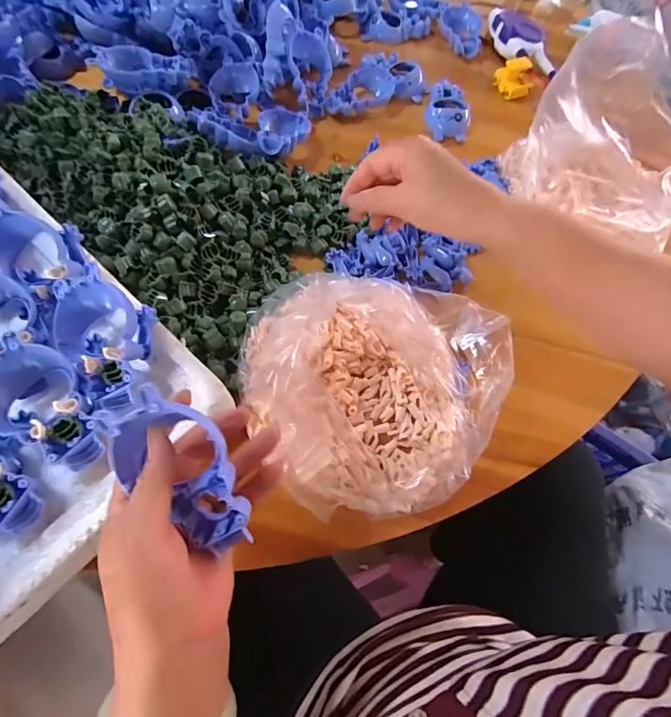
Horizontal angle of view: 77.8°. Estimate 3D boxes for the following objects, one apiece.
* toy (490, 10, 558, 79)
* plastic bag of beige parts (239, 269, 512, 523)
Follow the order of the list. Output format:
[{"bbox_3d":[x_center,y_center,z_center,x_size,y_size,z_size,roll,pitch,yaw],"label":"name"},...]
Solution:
[{"bbox_3d":[0.258,-0.447,0.580,0.054,0.028,0.132,-12,65,-8],"label":"toy"},{"bbox_3d":[0.030,0.012,0.338,0.204,0.069,0.213,-27,68,-14],"label":"plastic bag of beige parts"}]

